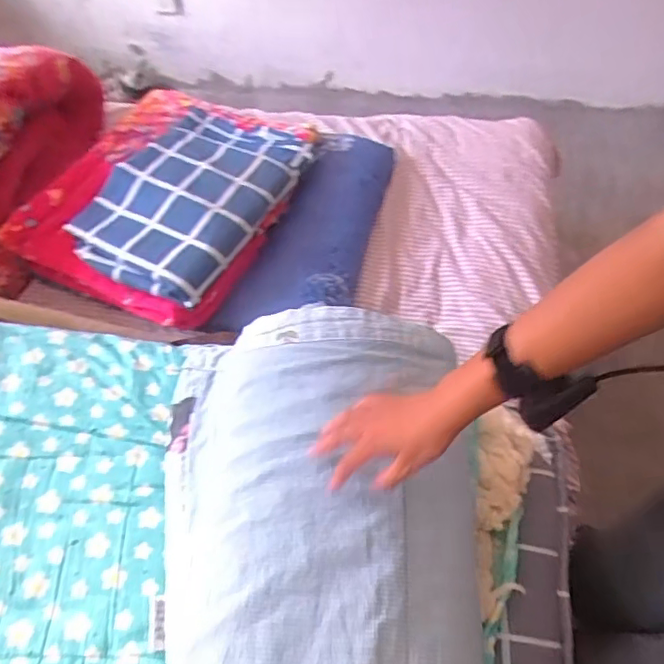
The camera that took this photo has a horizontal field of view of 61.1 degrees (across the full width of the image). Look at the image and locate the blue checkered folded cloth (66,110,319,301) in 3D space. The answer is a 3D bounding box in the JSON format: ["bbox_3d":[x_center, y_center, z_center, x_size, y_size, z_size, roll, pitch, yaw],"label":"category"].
[{"bbox_3d":[-0.254,-0.263,1.023,0.292,0.056,0.424,25,62,16],"label":"blue checkered folded cloth"}]

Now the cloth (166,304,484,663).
[{"bbox_3d":[-0.024,0.258,0.602,0.363,0.122,0.630,0,58,2],"label":"cloth"}]

